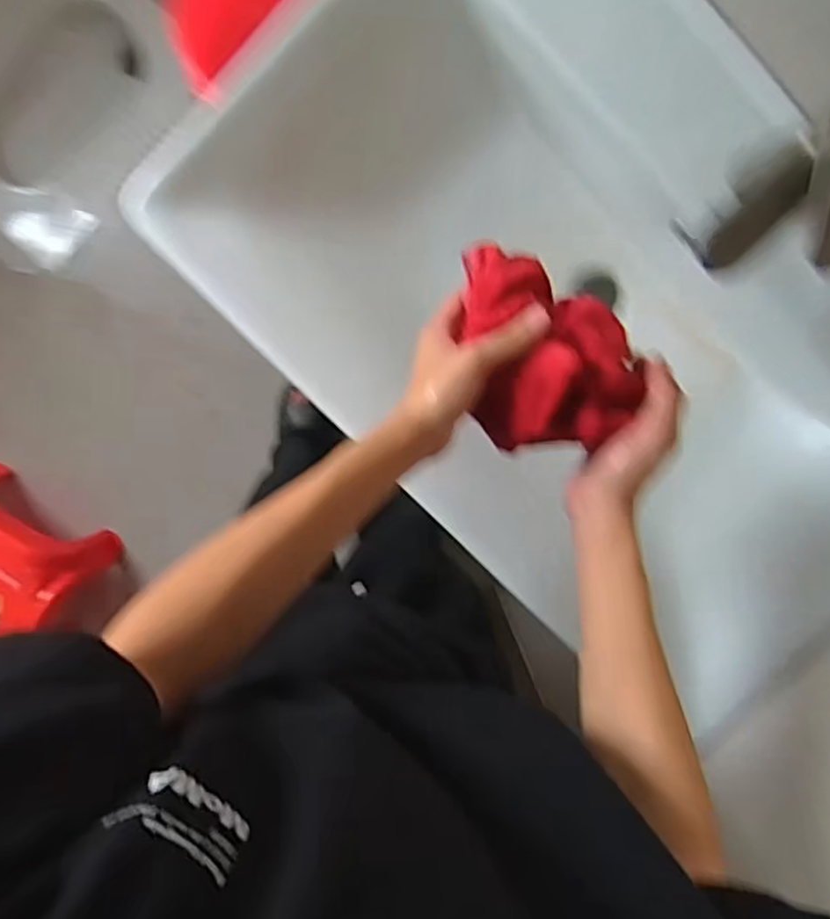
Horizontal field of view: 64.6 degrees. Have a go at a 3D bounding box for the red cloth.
[{"bbox_3d":[0.103,-0.090,0.498,0.114,0.074,0.155,-9,98,-4],"label":"red cloth"}]

